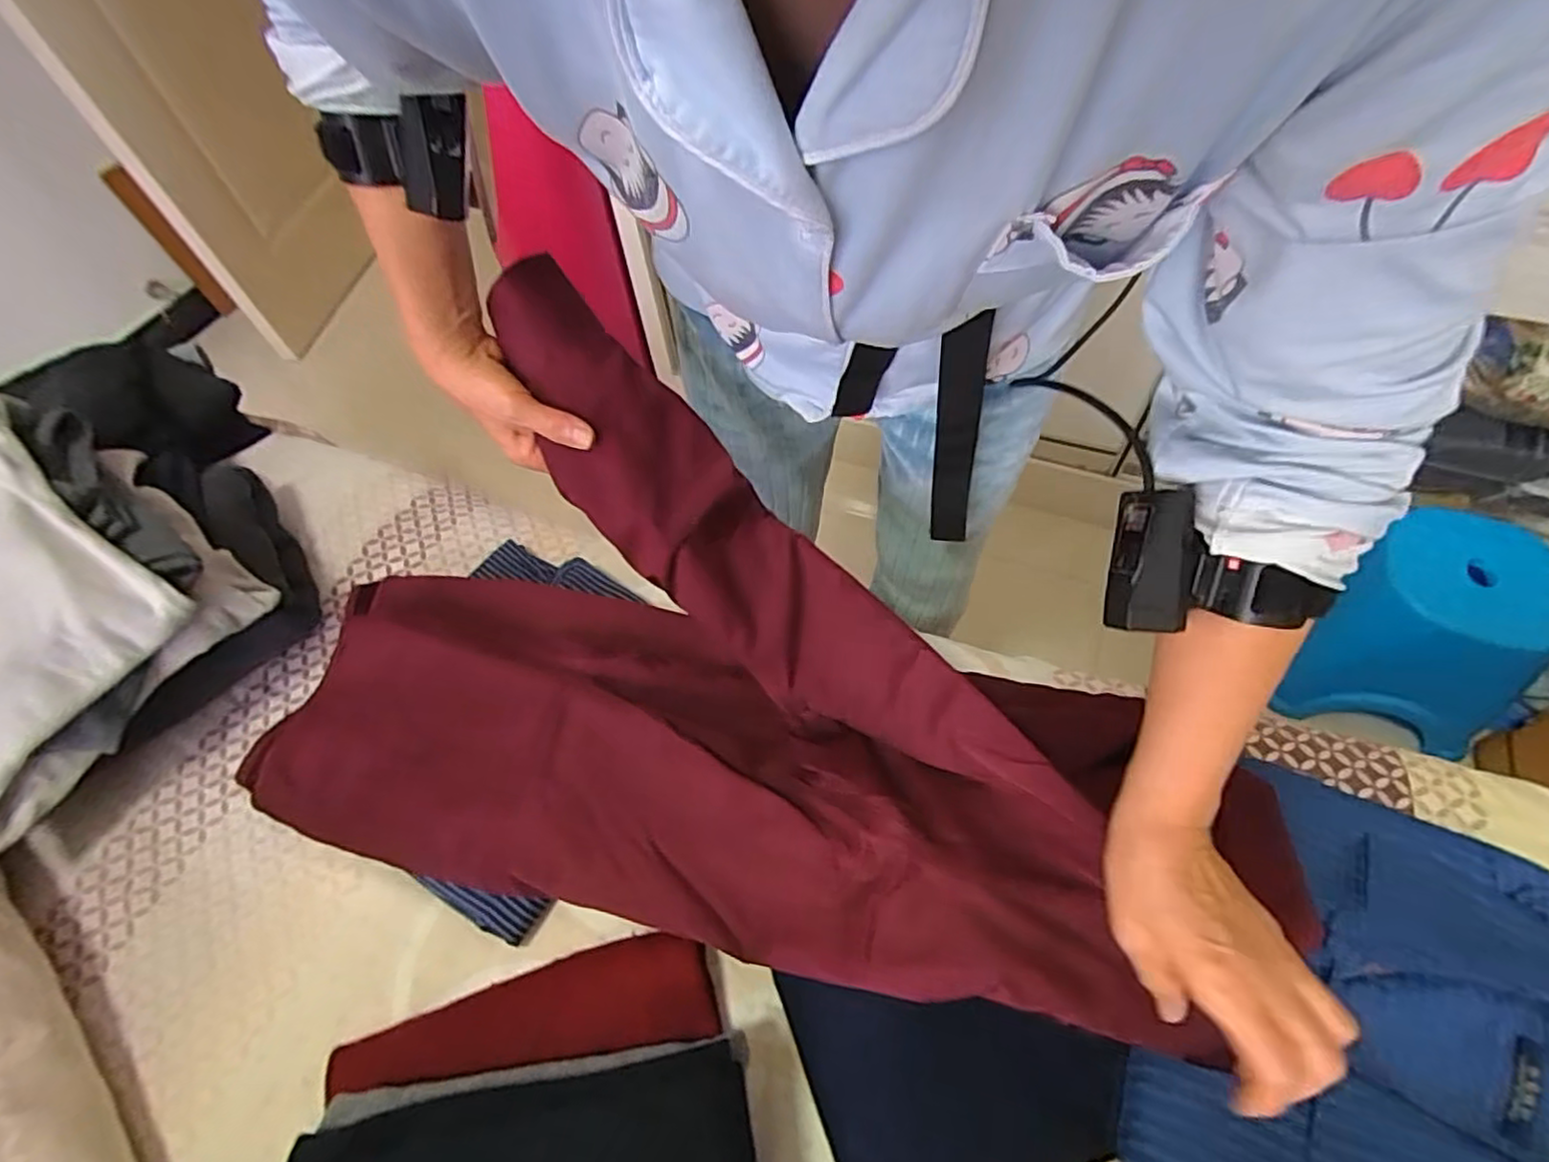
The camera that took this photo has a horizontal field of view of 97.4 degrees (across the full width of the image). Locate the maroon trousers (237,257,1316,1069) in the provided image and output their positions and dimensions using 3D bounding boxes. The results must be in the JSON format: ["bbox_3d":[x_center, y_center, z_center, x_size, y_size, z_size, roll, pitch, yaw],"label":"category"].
[{"bbox_3d":[-0.056,0.036,0.472,0.654,0.249,0.349,10,59,10],"label":"maroon trousers"}]

